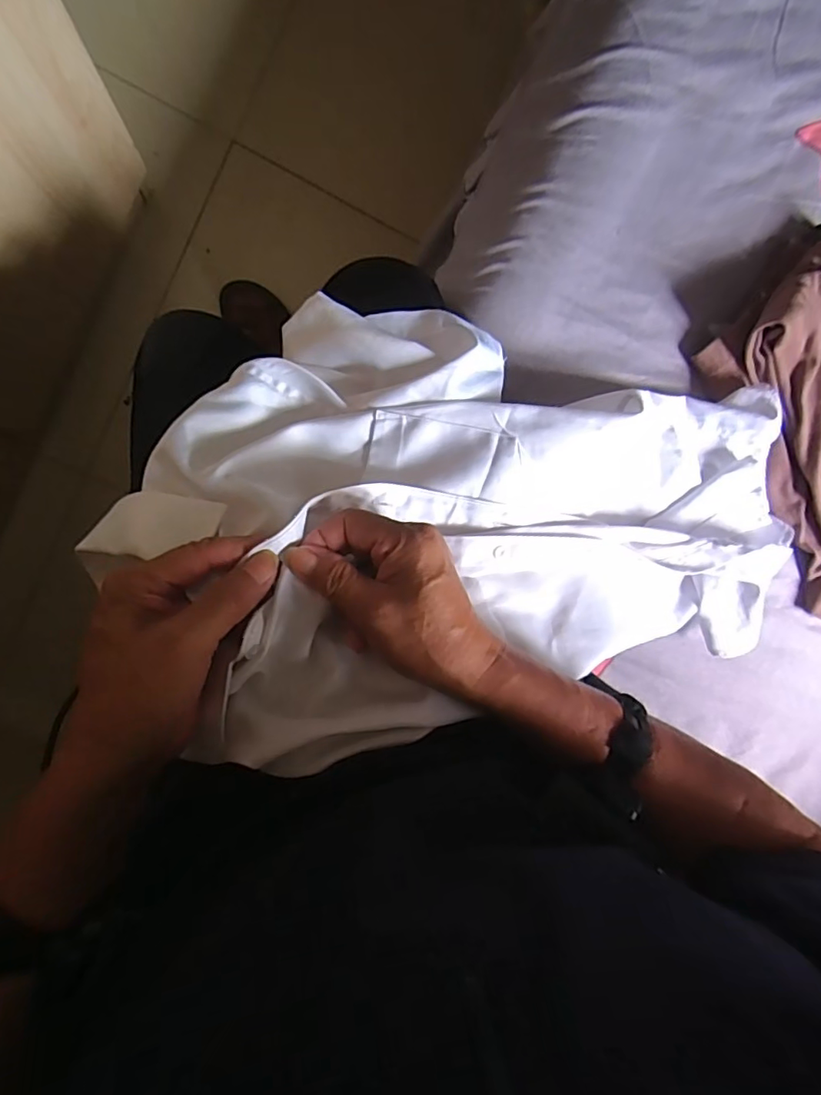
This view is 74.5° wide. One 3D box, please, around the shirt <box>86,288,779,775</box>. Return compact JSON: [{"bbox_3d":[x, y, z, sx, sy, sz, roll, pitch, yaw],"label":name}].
[{"bbox_3d":[0.084,-0.014,0.404,0.543,0.168,0.291,6,93,-9],"label":"shirt"}]

